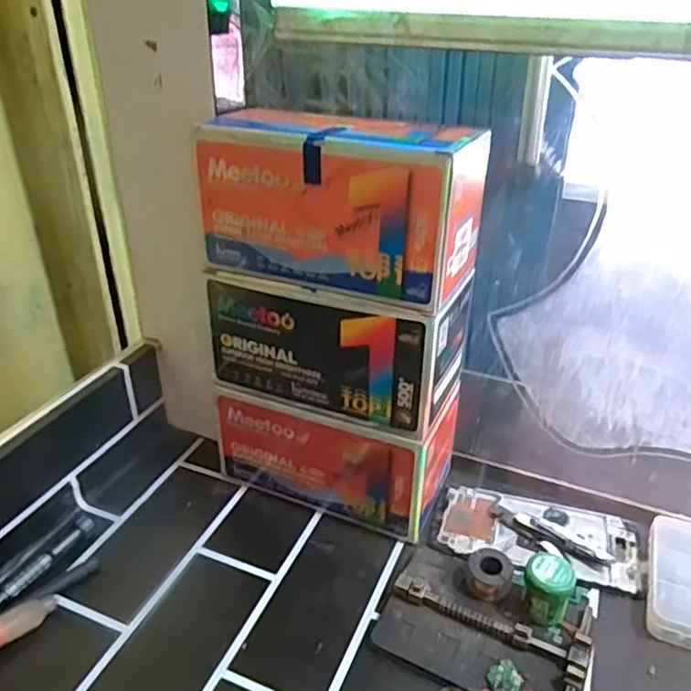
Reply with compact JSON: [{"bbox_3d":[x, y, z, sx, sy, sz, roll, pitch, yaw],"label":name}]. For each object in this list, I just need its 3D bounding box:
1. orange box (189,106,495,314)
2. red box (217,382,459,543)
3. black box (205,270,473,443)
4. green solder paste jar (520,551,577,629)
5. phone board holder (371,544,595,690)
[{"bbox_3d":[0.000,-0.098,0.422,0.185,0.097,0.085,12,33,19],"label":"orange box"},{"bbox_3d":[-0.008,0.076,0.515,0.178,0.097,0.086,13,33,19],"label":"red box"},{"bbox_3d":[-0.006,-0.010,0.468,0.178,0.092,0.085,12,33,19],"label":"black box"},{"bbox_3d":[0.132,0.160,0.411,0.030,0.037,0.025,16,34,23],"label":"green solder paste jar"},{"bbox_3d":[0.090,0.184,0.411,0.128,0.023,0.084,18,35,27],"label":"phone board holder"}]

